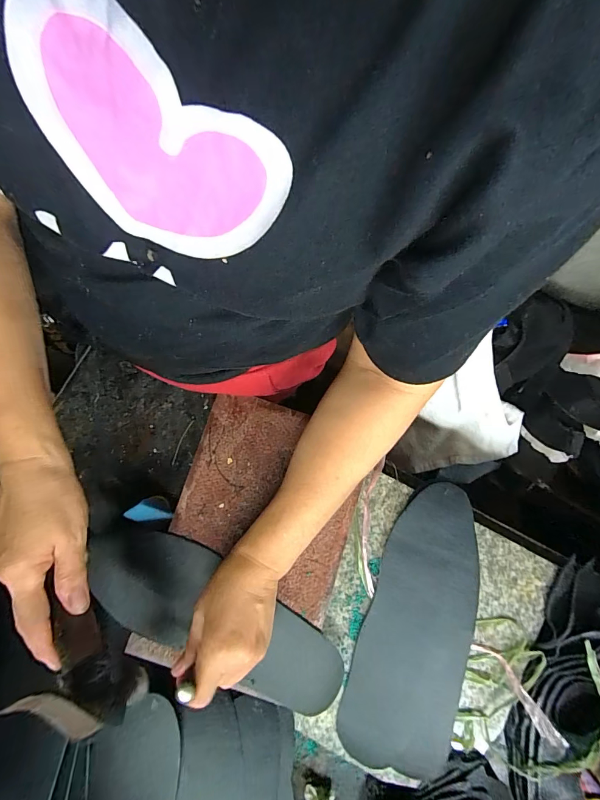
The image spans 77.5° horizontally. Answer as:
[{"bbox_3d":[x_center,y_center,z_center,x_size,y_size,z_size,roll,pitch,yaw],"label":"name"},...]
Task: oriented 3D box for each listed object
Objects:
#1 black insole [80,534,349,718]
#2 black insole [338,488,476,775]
[{"bbox_3d":[-0.090,0.216,0.380,0.281,0.011,0.093,24,72,5],"label":"black insole"},{"bbox_3d":[0.128,0.233,0.394,0.116,0.011,0.279,16,79,2],"label":"black insole"}]

